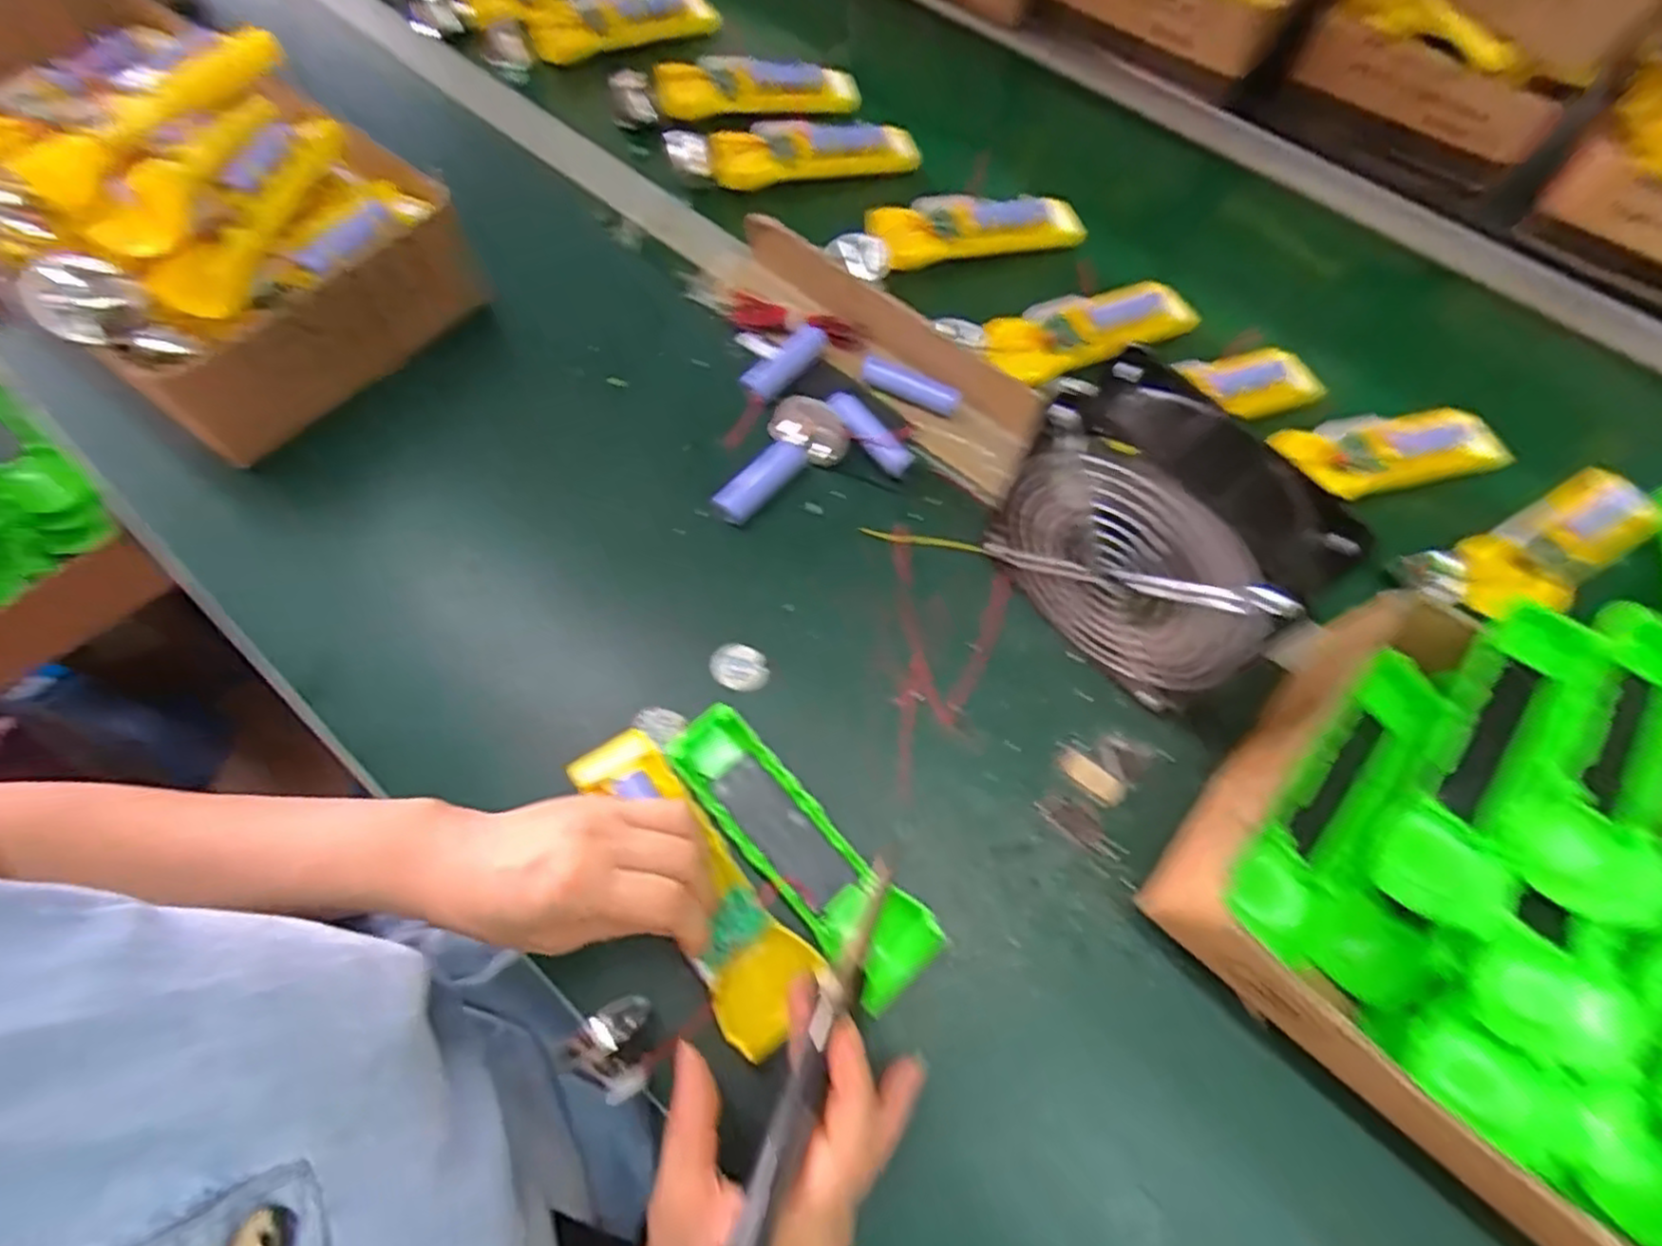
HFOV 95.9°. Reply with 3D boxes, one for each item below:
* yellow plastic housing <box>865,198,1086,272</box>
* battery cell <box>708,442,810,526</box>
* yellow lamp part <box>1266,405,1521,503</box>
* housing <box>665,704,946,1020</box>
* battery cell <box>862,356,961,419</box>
[{"bbox_3d":[0.116,-0.312,0.596,0.183,0.032,0.046,-14,65,-17],"label":"yellow plastic housing"},{"bbox_3d":[-0.044,-0.090,0.480,0.020,0.021,0.068,41,71,17],"label":"battery cell"},{"bbox_3d":[0.381,-0.114,0.515,0.181,0.035,0.053,-7,65,-15],"label":"yellow lamp part"},{"bbox_3d":[-0.016,0.114,0.386,0.047,0.029,0.166,-38,70,-16],"label":"housing"},{"bbox_3d":[0.054,-0.158,0.501,0.068,0.019,0.016,21,68,-3],"label":"battery cell"}]

